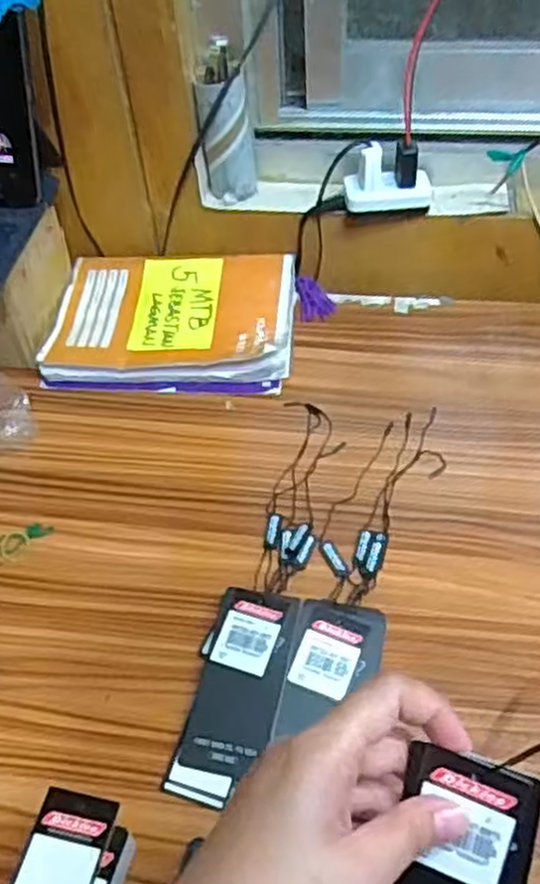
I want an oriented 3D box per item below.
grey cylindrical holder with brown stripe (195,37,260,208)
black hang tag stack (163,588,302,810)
[{"bbox_3d":[-0.037,-0.265,0.641,0.042,0.117,0.039,-6,49,-1],"label":"grey cylindrical holder with brown stripe"},{"bbox_3d":[-0.020,0.145,0.447,0.053,0.018,0.121,8,50,11],"label":"black hang tag stack"}]

